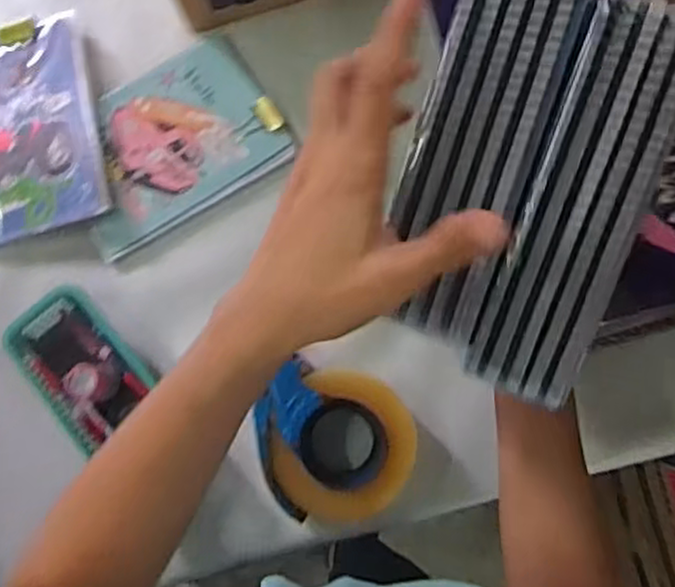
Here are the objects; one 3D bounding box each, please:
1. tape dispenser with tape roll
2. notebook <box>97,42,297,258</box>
[{"bbox_3d":[-0.003,0.134,0.632,0.140,0.057,0.133,12,83,3],"label":"tape dispenser with tape roll"},{"bbox_3d":[-0.166,-0.148,0.696,0.209,0.009,0.155,-33,82,-3],"label":"notebook"}]

